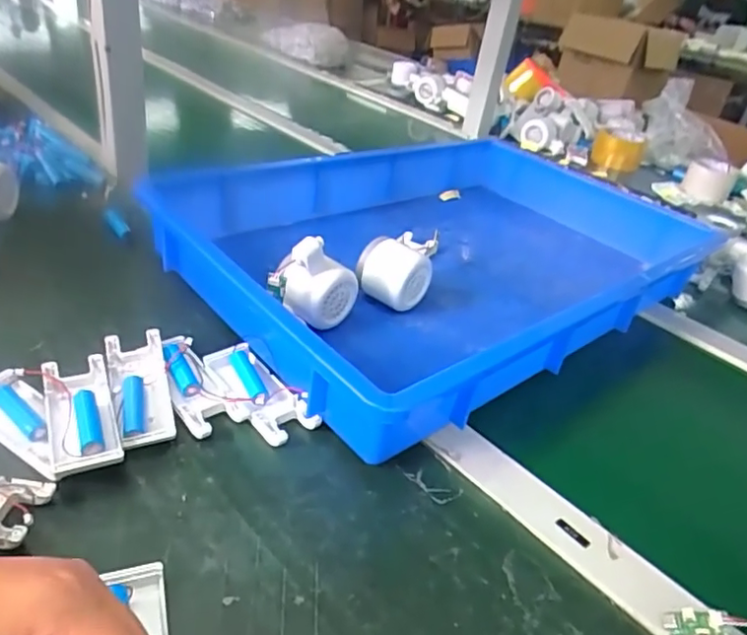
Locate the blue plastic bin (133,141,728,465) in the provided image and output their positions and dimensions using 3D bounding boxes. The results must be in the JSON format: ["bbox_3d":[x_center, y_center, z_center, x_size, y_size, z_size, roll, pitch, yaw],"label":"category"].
[{"bbox_3d":[0.087,-0.085,0.600,0.528,0.083,0.355,-21,44,-38],"label":"blue plastic bin"}]

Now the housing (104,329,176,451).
[{"bbox_3d":[-0.166,0.051,0.409,0.038,0.025,0.100,-8,38,-25],"label":"housing"}]

